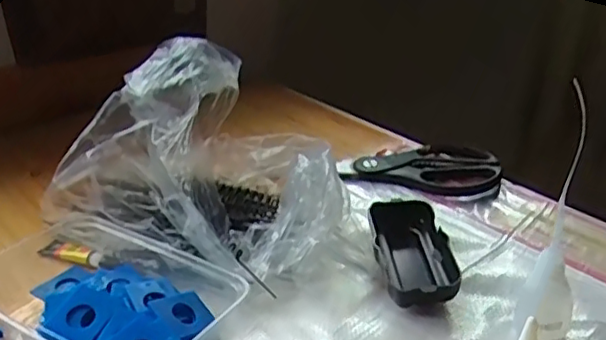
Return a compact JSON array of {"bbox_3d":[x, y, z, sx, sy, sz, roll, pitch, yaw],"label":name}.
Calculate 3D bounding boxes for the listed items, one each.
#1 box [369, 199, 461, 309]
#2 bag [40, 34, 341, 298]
[{"bbox_3d":[0.082,0.061,0.471,0.054,0.027,0.106,-2,28,1],"label":"box"},{"bbox_3d":[-0.069,-0.018,0.503,0.218,0.141,0.170,11,31,22],"label":"bag"}]

